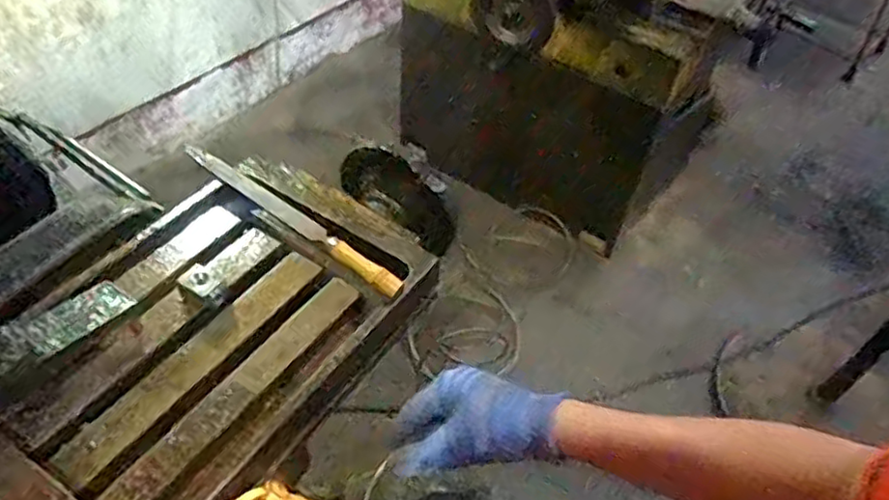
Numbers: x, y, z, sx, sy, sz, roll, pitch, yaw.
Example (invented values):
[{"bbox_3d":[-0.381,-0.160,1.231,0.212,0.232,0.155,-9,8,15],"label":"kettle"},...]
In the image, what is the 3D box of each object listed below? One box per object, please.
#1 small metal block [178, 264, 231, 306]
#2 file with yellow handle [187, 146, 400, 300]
[{"bbox_3d":[-0.198,0.029,0.542,0.034,0.021,0.026,27,51,19],"label":"small metal block"},{"bbox_3d":[-0.149,-0.036,0.624,0.282,0.017,0.018,33,53,23],"label":"file with yellow handle"}]

